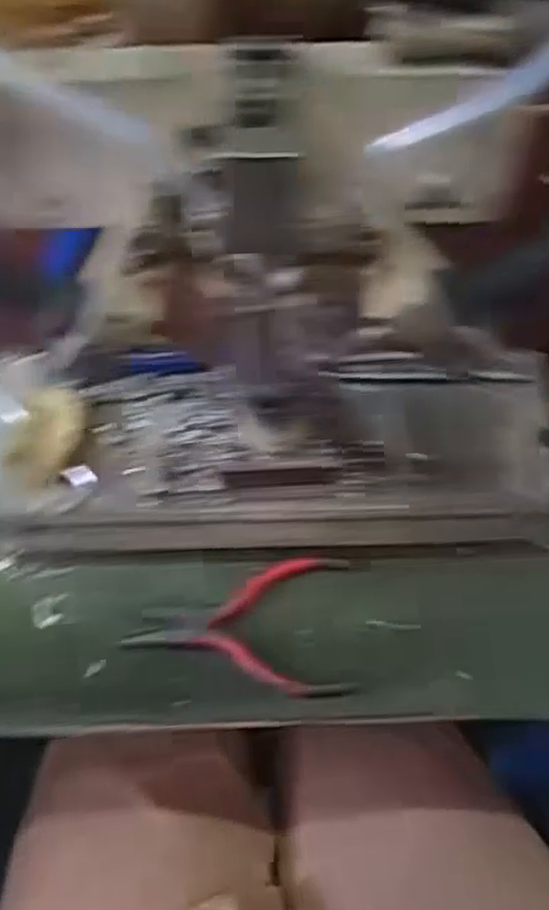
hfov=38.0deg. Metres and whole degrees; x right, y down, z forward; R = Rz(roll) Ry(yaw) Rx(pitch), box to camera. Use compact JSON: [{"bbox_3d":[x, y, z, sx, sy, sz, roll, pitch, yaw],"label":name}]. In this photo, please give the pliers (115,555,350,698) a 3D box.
[{"bbox_3d":[-0.018,0.088,0.413,0.112,0.013,0.070,1,64,1],"label":"pliers"}]

